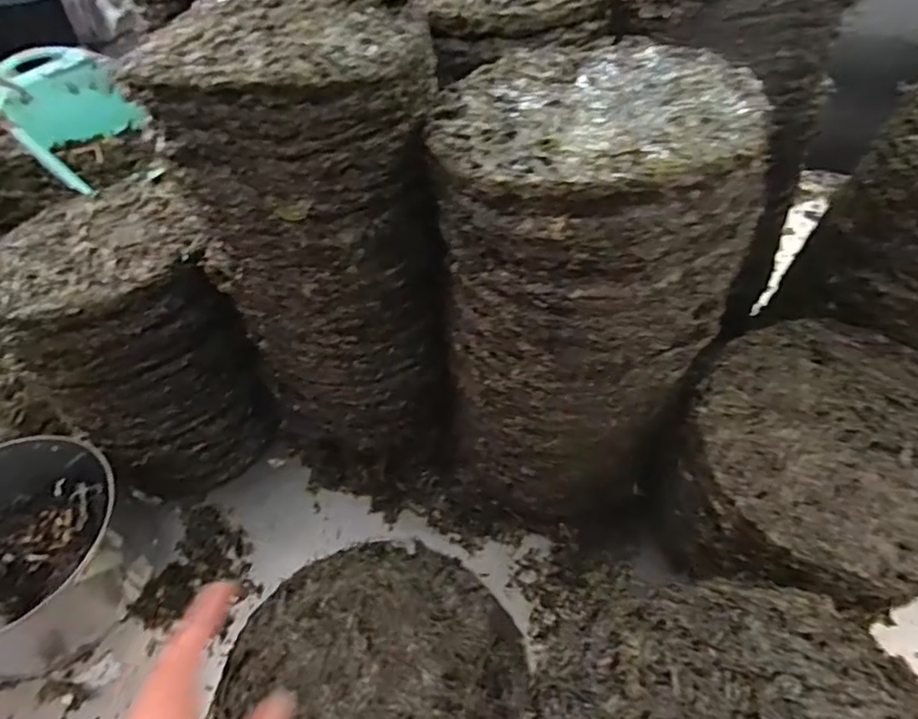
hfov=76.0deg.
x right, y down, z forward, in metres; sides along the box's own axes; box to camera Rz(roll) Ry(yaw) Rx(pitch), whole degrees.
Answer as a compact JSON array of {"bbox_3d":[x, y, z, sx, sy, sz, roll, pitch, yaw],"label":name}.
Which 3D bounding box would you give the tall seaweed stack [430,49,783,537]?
[{"bbox_3d":[0.089,-0.041,0.474,0.199,0.335,0.194,-1,48,3],"label":"tall seaweed stack"}]

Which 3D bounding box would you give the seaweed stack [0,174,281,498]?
[{"bbox_3d":[-0.314,-0.017,0.583,0.180,0.223,0.218,-29,52,-20],"label":"seaweed stack"}]

